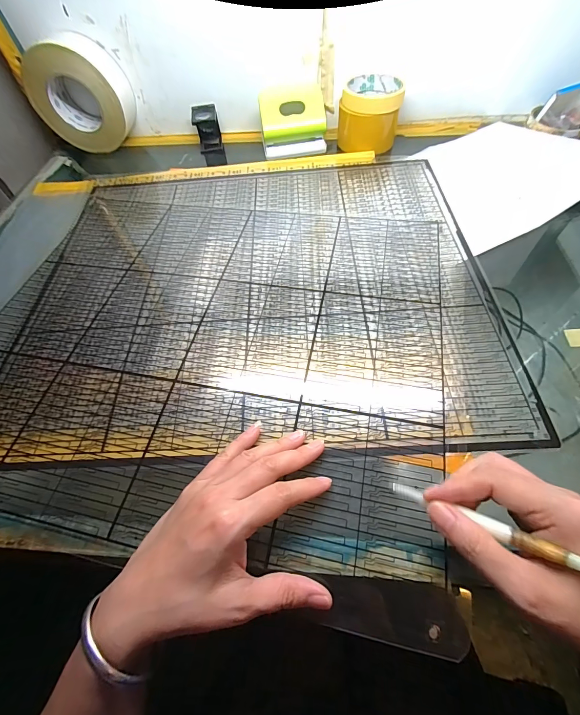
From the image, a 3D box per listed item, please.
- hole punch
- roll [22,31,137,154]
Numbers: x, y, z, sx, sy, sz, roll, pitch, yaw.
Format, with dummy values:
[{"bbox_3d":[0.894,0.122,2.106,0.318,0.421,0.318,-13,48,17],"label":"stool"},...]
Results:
[{"bbox_3d":[0.004,-0.372,0.504,0.099,0.070,0.066,-9,58,-1],"label":"hole punch"},{"bbox_3d":[-0.332,-0.416,0.521,0.142,0.135,0.059,2,59,6],"label":"roll"}]

